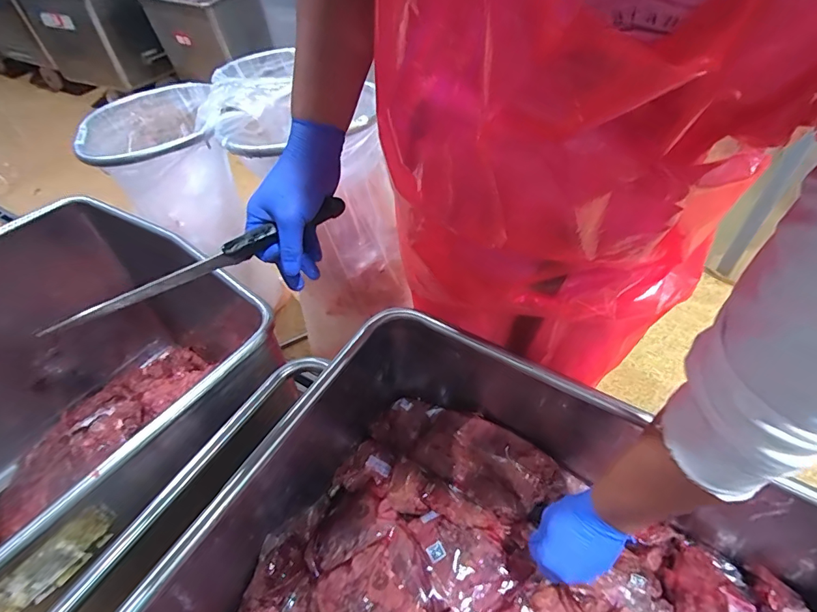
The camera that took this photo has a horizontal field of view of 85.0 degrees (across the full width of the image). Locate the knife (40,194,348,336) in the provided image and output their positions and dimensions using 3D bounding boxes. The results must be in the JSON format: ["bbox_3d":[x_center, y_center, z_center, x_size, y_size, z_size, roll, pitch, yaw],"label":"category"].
[{"bbox_3d":[-0.200,-0.044,0.452,0.301,0.029,0.018,-28,51,-16],"label":"knife"}]

